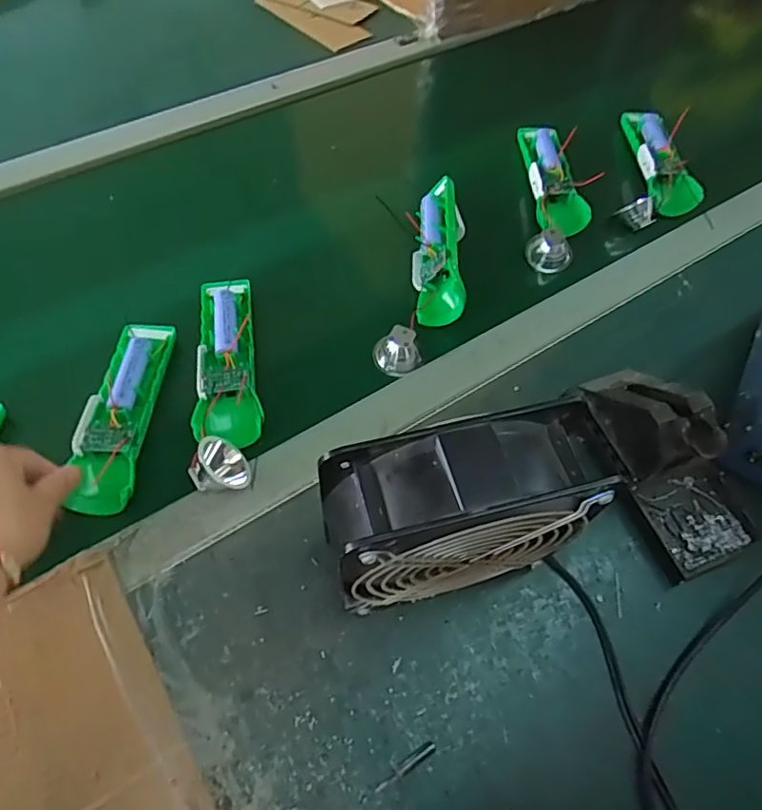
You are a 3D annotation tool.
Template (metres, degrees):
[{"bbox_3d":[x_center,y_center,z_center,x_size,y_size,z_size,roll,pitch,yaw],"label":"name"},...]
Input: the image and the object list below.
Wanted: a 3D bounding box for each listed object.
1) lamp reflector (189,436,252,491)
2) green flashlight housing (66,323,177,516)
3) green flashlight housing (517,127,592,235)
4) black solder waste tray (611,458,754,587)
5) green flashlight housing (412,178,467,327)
[{"bbox_3d":[-0.117,0.047,0.418,0.038,0.033,0.040,1,59,-2],"label":"lamp reflector"},{"bbox_3d":[-0.200,0.003,0.442,0.049,0.024,0.160,3,59,-1],"label":"green flashlight housing"},{"bbox_3d":[0.174,-0.230,0.586,0.047,0.030,0.145,-2,59,-4],"label":"green flashlight housing"},{"bbox_3d":[0.230,0.085,0.435,0.080,0.021,0.075,-17,61,-13],"label":"black solder waste tray"},{"bbox_3d":[0.053,-0.146,0.529,0.043,0.049,0.146,2,73,-3],"label":"green flashlight housing"}]

